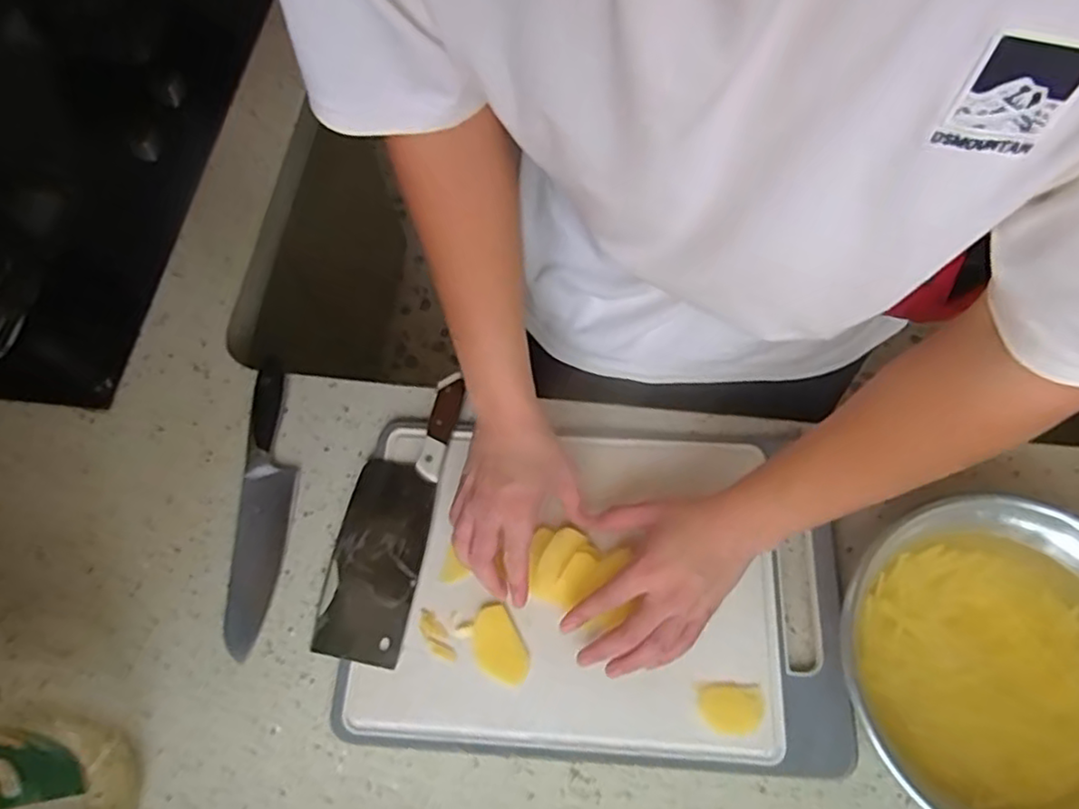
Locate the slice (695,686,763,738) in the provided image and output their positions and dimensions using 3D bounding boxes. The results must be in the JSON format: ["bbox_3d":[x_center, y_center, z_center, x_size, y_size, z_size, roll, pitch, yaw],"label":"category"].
[{"bbox_3d":[0.158,0.254,0.550,0.053,0.004,0.038,4,68,4],"label":"slice"}]

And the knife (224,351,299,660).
[{"bbox_3d":[-0.264,0.087,0.637,0.050,0.020,0.282,-2,67,2],"label":"knife"}]

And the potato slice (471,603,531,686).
[{"bbox_3d":[-0.037,0.210,0.575,0.040,0.007,0.067,-28,69,-9],"label":"potato slice"}]

